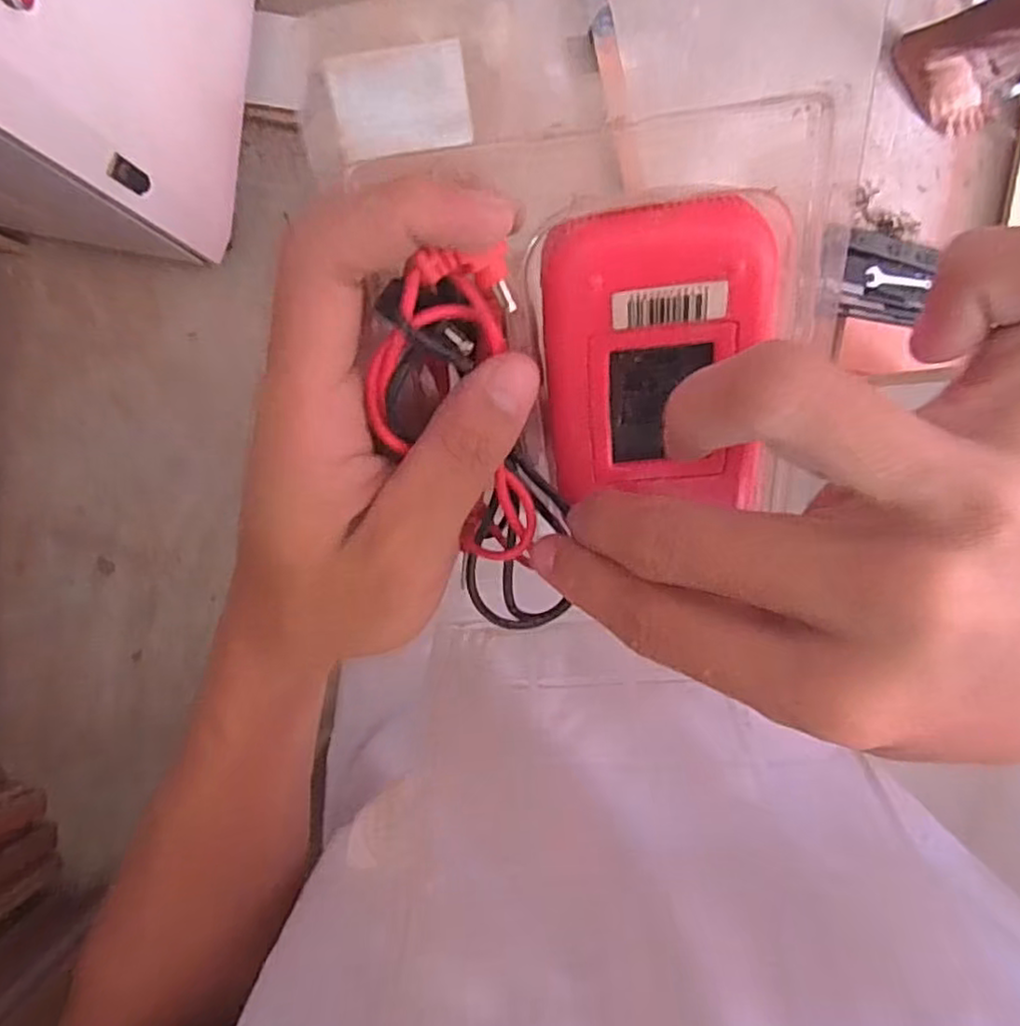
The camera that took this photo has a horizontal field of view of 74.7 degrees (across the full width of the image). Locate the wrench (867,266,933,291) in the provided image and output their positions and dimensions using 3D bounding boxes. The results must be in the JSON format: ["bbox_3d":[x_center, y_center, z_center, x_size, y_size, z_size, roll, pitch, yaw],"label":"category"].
[{"bbox_3d":[0.776,-0.467,1.329,0.138,0.013,0.043,-1,98,-4],"label":"wrench"}]

